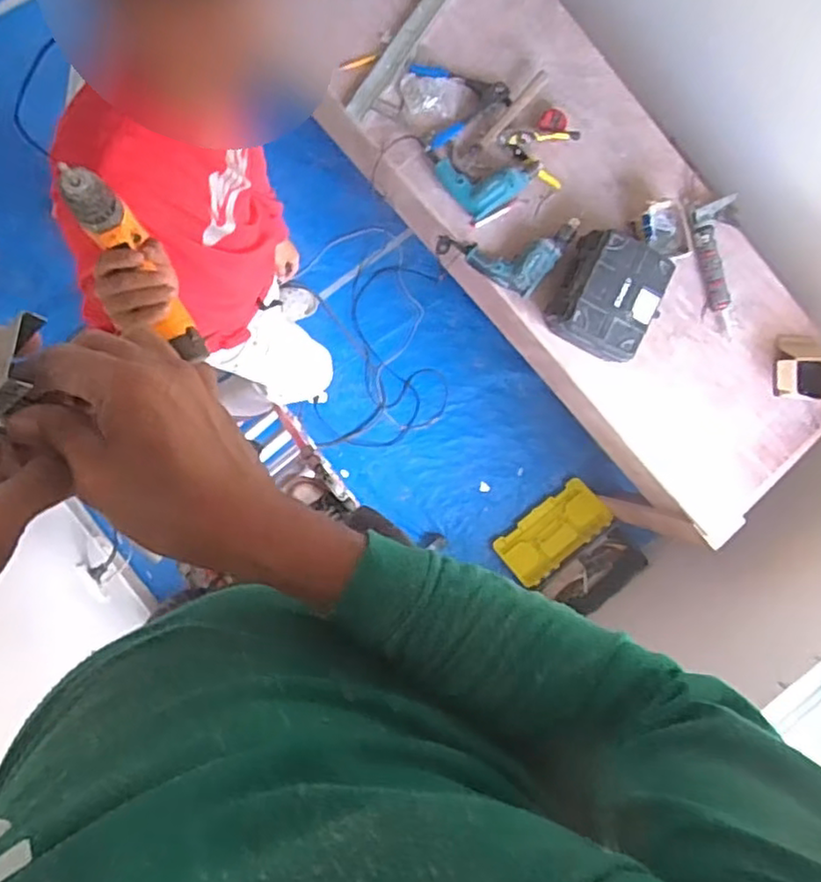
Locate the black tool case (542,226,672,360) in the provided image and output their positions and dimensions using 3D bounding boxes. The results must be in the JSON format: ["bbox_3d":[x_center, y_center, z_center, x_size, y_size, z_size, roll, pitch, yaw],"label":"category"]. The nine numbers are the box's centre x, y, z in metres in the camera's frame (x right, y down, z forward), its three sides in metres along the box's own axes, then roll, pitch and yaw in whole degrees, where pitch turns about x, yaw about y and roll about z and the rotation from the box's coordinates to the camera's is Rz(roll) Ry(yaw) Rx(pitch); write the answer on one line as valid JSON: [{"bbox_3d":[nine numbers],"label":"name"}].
[{"bbox_3d":[0.475,-0.345,1.593,0.236,0.114,0.258,25,88,-8],"label":"black tool case"}]

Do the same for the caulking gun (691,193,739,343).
[{"bbox_3d":[0.784,-0.438,1.672,0.092,0.090,0.346,-14,93,-8],"label":"caulking gun"}]

